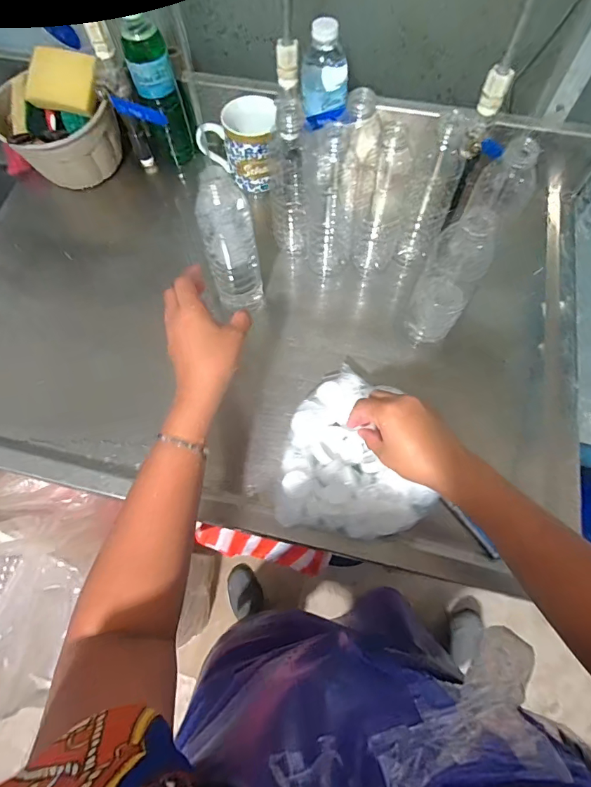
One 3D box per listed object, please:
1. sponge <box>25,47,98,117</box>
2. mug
[{"bbox_3d":[-0.337,-0.455,0.608,0.112,0.020,0.077,19,104,7],"label":"sponge"},{"bbox_3d":[-0.085,-0.376,0.636,0.119,0.093,0.085,-2,67,0],"label":"mug"}]

